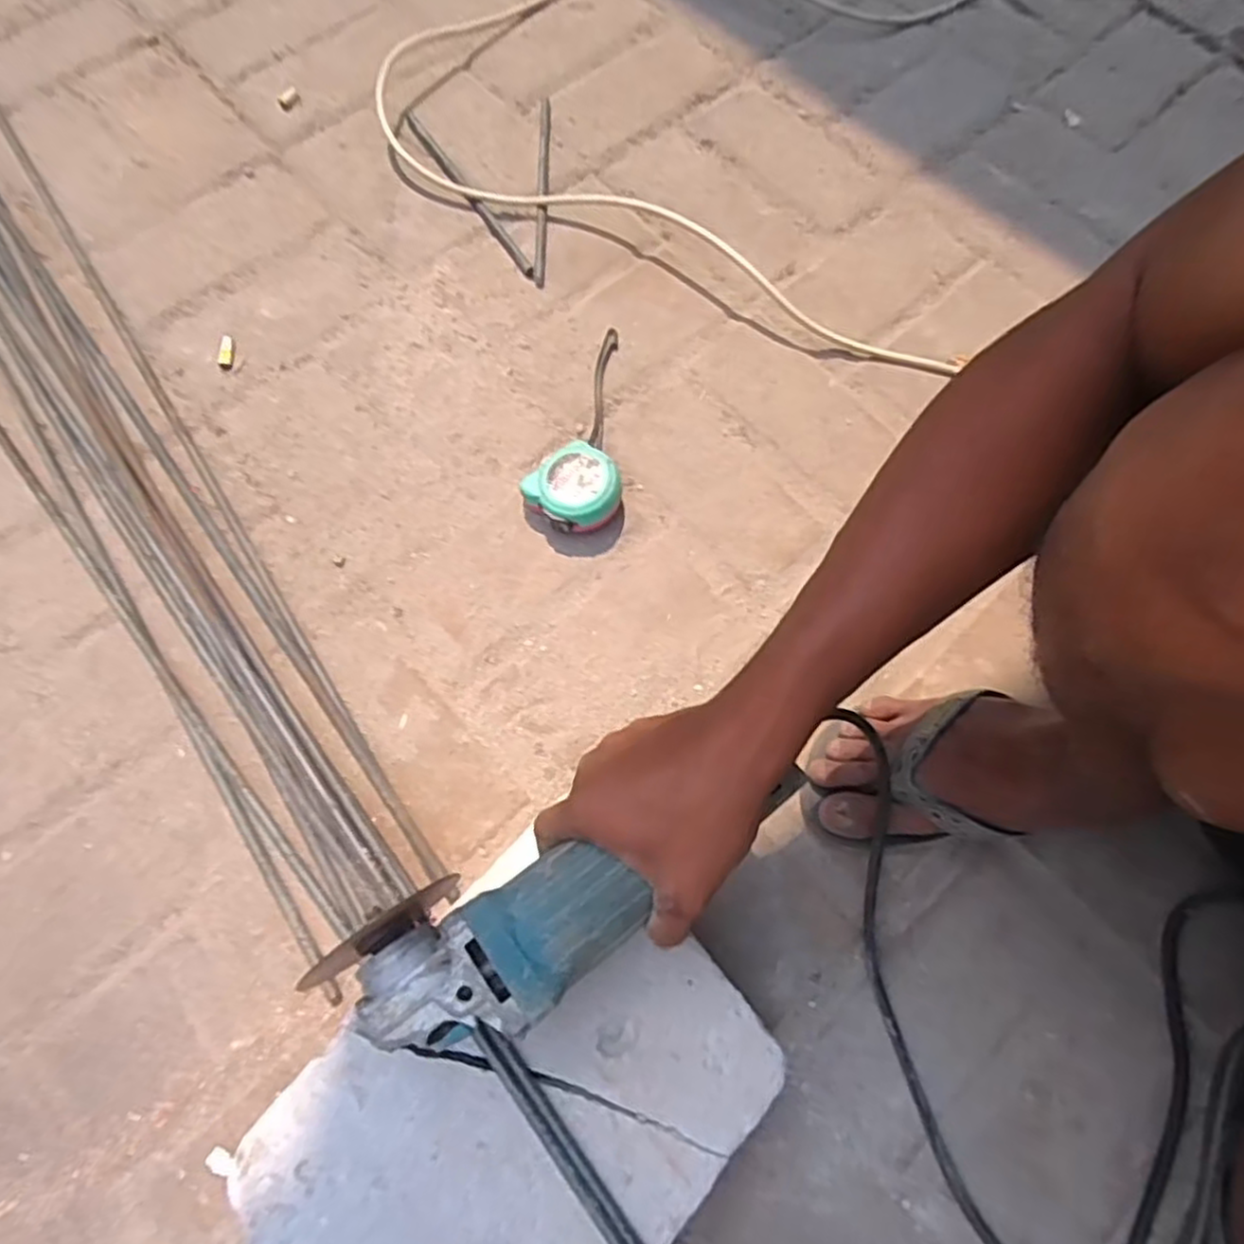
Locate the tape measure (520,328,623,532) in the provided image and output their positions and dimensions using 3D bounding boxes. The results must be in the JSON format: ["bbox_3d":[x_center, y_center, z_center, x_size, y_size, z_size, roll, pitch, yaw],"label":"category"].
[{"bbox_3d":[-0.032,-0.165,0.597,0.073,0.038,0.196,4,69,2],"label":"tape measure"}]

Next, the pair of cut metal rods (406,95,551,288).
[{"bbox_3d":[-0.093,-0.434,0.705,0.130,0.007,0.246,-31,71,-11],"label":"pair of cut metal rods"}]

